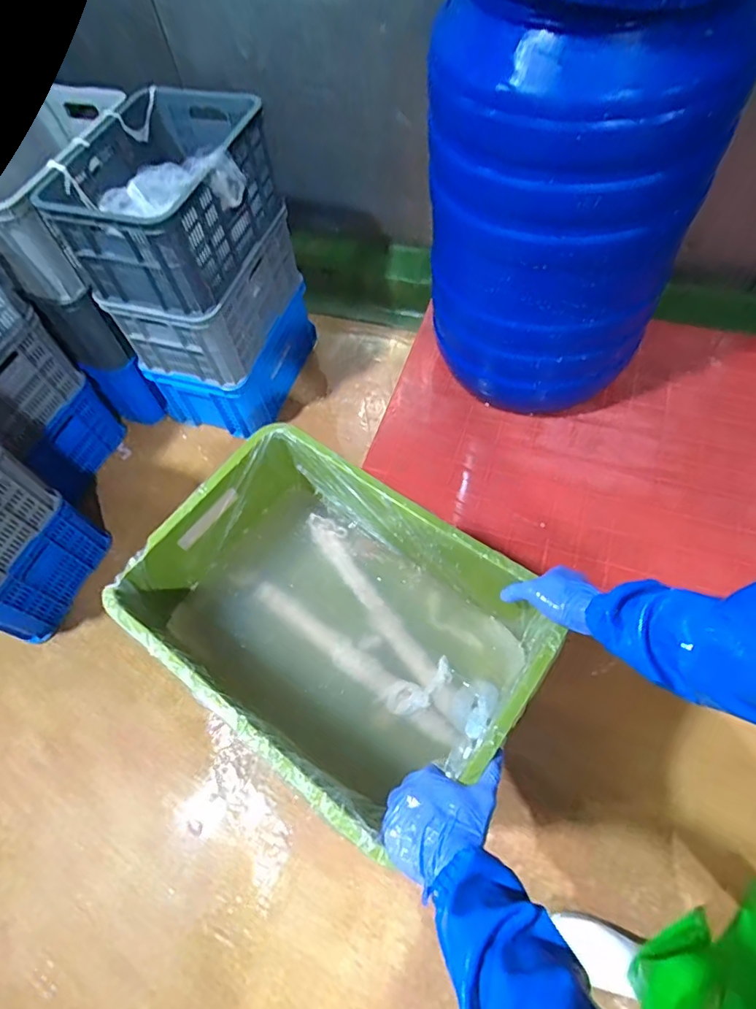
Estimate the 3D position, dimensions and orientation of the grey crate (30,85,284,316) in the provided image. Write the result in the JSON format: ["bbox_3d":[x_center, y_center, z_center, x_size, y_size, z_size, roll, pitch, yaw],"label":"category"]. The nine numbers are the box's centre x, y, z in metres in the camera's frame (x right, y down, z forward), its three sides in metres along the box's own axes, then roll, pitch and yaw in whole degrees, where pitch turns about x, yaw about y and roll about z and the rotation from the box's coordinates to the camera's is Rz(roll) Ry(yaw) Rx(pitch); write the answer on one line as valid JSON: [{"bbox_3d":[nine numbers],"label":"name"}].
[{"bbox_3d":[-0.515,-0.772,1.340,0.385,0.262,0.538,14,64,11],"label":"grey crate"}]

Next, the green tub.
[{"bbox_3d":[-0.072,0.167,0.760,0.539,0.223,0.351,32,66,20],"label":"green tub"}]

